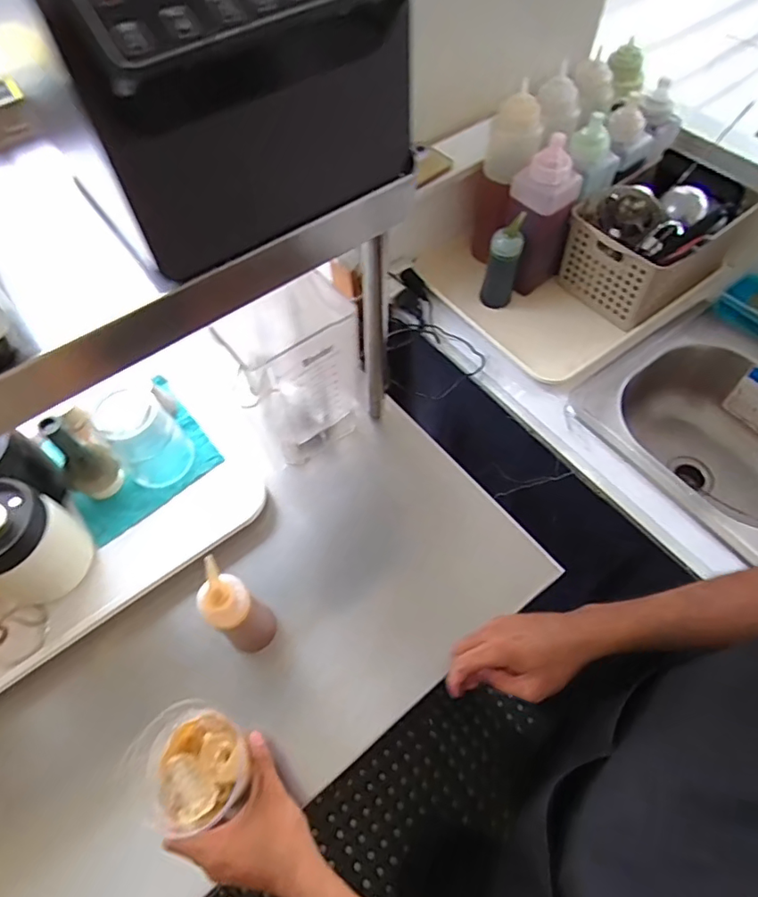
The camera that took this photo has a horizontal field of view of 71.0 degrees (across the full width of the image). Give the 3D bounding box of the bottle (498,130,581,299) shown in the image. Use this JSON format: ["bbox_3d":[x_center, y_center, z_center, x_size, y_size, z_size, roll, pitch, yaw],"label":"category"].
[{"bbox_3d":[0.252,-0.365,0.865,0.110,0.230,0.073,-24,61,-13],"label":"bottle"}]

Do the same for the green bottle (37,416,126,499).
[{"bbox_3d":[-0.369,0.011,0.646,0.053,0.136,0.056,17,61,12],"label":"green bottle"}]

